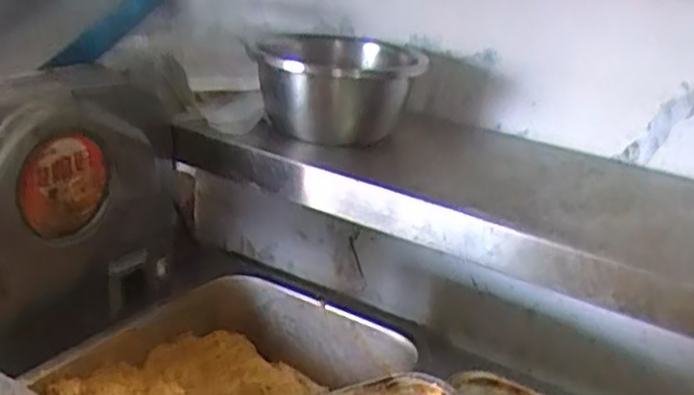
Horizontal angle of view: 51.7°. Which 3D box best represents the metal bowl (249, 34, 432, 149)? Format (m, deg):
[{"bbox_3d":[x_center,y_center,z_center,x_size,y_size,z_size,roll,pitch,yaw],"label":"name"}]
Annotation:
[{"bbox_3d":[-0.011,-0.125,0.836,0.176,0.105,0.164,-3,24,-20],"label":"metal bowl"}]

